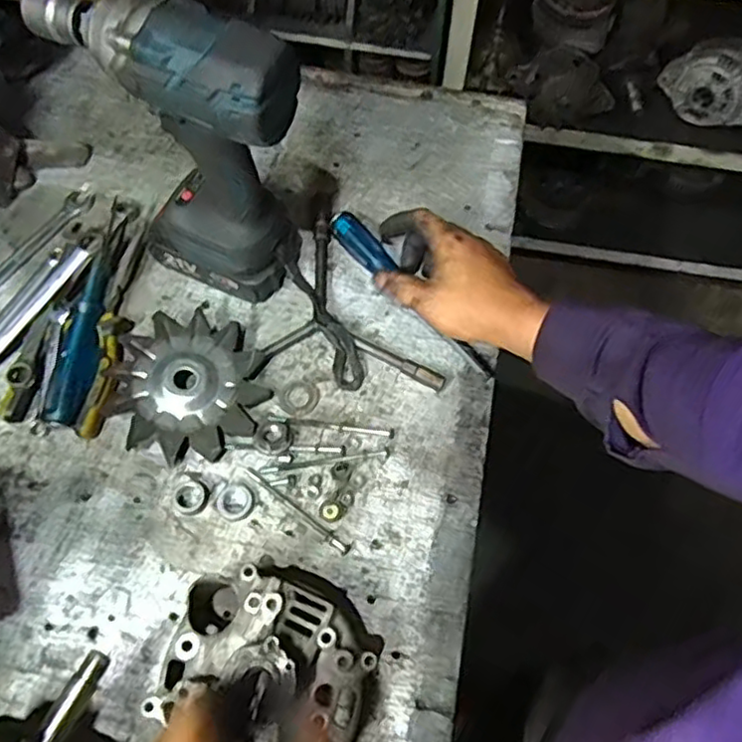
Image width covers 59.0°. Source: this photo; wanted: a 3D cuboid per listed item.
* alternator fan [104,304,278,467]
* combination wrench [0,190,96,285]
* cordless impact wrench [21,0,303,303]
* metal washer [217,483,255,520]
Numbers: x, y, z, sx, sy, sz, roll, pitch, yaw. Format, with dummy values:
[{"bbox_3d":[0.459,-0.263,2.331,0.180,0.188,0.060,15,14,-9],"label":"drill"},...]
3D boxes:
[{"bbox_3d":[-0.139,0.011,0.516,0.108,0.033,0.117,1,65,-2],"label":"alternator fan"},{"bbox_3d":[-0.307,-0.106,0.581,0.021,0.004,0.158,31,68,12],"label":"combination wrench"},{"bbox_3d":[-0.132,-0.155,0.483,0.177,0.239,0.070,27,67,10],"label":"cordless impact wrench"},{"bbox_3d":[-0.102,0.098,0.495,0.027,0.004,0.027,1,65,-2],"label":"metal washer"}]

